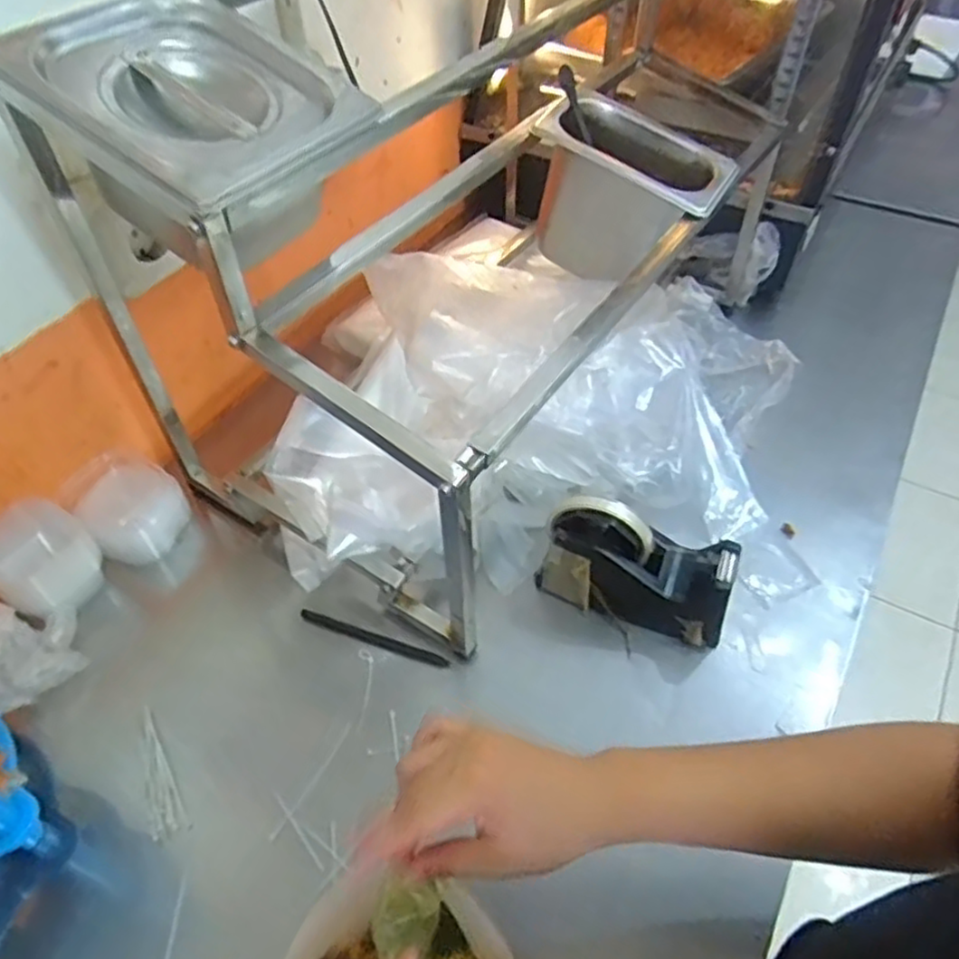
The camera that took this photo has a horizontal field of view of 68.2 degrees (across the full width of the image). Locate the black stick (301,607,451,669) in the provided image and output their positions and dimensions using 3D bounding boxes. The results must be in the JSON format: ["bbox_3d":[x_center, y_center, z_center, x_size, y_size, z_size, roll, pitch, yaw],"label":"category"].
[{"bbox_3d":[-0.091,0.137,0.608,0.135,0.012,0.010,16,51,14],"label":"black stick"}]

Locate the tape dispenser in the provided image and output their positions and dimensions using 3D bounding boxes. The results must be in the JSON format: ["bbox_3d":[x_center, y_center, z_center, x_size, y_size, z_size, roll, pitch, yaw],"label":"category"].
[{"bbox_3d":[0.132,0.073,0.598,0.157,0.095,0.060,17,52,15],"label":"tape dispenser"}]

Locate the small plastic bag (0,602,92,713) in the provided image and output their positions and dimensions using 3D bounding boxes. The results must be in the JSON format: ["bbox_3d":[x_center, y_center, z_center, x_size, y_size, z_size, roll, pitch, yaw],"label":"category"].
[{"bbox_3d":[-0.361,0.131,0.554,0.052,0.074,0.091,25,54,21],"label":"small plastic bag"}]

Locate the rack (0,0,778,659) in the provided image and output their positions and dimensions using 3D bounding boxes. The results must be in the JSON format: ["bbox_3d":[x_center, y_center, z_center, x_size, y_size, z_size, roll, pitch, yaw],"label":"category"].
[{"bbox_3d":[0.013,-0.254,0.677,0.363,0.412,0.695,23,54,20],"label":"rack"}]

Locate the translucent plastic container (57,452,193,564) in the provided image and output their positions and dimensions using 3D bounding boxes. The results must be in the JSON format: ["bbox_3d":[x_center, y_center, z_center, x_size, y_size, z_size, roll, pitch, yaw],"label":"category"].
[{"bbox_3d":[-0.331,0.024,0.670,0.083,0.070,0.087,-1,49,1],"label":"translucent plastic container"}]

